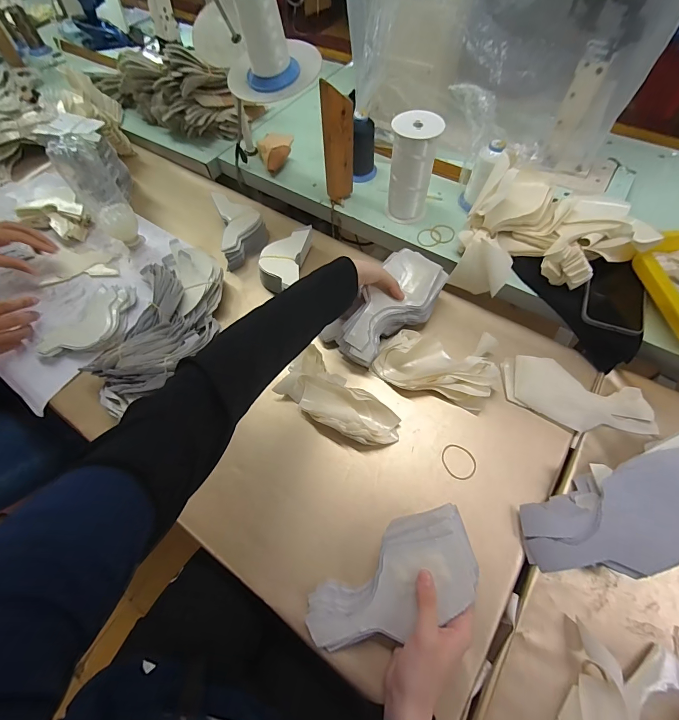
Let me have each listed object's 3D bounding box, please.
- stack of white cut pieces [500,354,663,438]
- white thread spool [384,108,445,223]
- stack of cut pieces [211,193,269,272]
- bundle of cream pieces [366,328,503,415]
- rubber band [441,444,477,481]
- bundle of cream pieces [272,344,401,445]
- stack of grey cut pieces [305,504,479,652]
[{"bbox_3d":[0.329,0.052,0.494,0.194,0.024,0.079,16,62,11],"label":"stack of white cut pieces"},{"bbox_3d":[0.122,-0.319,0.593,0.075,0.150,0.066,3,61,4],"label":"white thread spool"},{"bbox_3d":[-0.182,-0.246,0.661,0.084,0.055,0.143,-12,60,-2],"label":"stack of cut pieces"},{"bbox_3d":[0.143,-0.001,0.520,0.178,0.034,0.111,17,63,11],"label":"bundle of cream pieces"},{"bbox_3d":[0.160,0.138,0.474,0.047,0.005,0.043,-1,61,2],"label":"rubber band"},{"bbox_3d":[0.001,0.058,0.499,0.176,0.034,0.081,34,67,19],"label":"bundle of cream pieces"},{"bbox_3d":[0.057,0.242,0.373,0.195,0.024,0.093,-38,68,7],"label":"stack of grey cut pieces"}]

